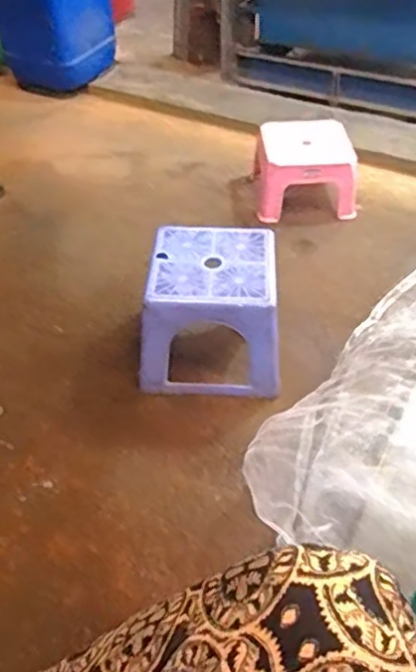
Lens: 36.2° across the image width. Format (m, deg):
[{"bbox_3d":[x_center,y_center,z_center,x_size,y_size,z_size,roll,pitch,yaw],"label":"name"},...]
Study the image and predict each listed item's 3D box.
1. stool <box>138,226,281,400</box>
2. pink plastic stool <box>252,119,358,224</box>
[{"bbox_3d":[0.004,-0.043,1.178,0.235,0.221,0.240,-1,44,0],"label":"stool"},{"bbox_3d":[0.244,-0.426,1.629,0.244,0.165,0.294,-1,44,0],"label":"pink plastic stool"}]

